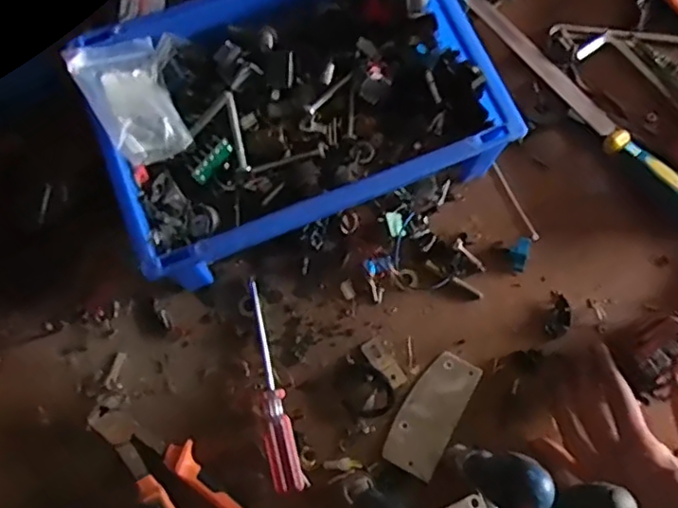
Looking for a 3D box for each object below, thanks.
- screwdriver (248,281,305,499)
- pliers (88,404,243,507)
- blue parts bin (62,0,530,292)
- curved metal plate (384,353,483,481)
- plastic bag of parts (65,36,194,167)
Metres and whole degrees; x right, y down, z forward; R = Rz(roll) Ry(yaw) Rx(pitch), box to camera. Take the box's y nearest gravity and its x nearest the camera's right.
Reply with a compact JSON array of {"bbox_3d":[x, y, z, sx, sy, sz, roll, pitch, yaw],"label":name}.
[{"bbox_3d":[-0.057,0.104,0.495,0.024,0.020,0.167,-14,75,-4],"label":"screwdriver"},{"bbox_3d":[-0.118,0.179,0.468,0.049,0.020,0.174,-42,78,-11],"label":"pliers"},{"bbox_3d":[-0.033,-0.115,0.518,0.306,0.095,0.232,-23,75,-7],"label":"blue parts bin"},{"bbox_3d":[0.076,0.129,0.498,0.045,0.006,0.099,28,76,8],"label":"curved metal plate"},{"bbox_3d":[-0.163,-0.119,0.483,0.065,0.012,0.097,-24,88,-29],"label":"plastic bag of parts"}]

